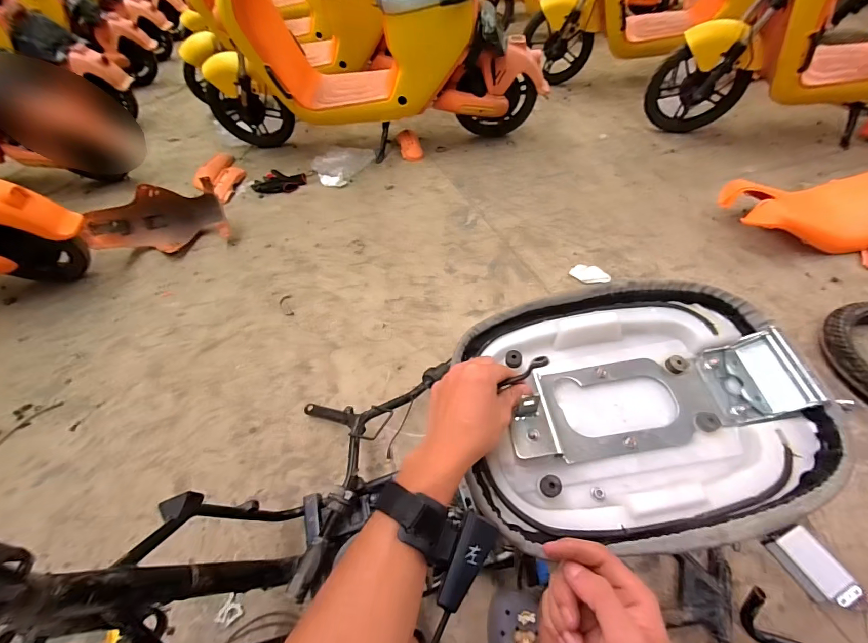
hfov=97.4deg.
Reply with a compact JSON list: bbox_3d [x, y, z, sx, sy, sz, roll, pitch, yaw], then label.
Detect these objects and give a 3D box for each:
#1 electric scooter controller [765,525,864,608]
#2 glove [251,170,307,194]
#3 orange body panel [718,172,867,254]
[{"bbox_3d":[0.665,0.430,0.673,0.071,0.040,0.124,-24,53,-14],"label":"electric scooter controller"},{"bbox_3d":[-0.678,-0.609,1.676,0.214,0.028,0.151,8,52,11],"label":"glove"},{"bbox_3d":[1.266,-0.366,1.175,0.658,0.204,0.257,3,51,6],"label":"orange body panel"}]

